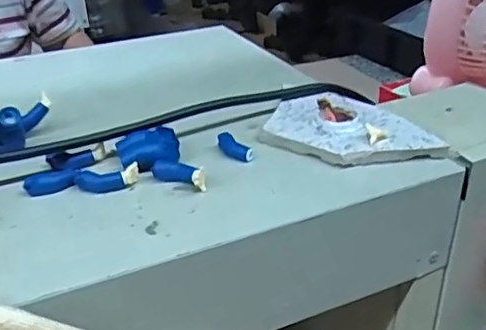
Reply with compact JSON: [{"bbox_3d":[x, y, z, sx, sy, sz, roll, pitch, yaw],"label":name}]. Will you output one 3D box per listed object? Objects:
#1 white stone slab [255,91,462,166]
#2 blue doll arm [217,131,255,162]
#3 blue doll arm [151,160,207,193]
[{"bbox_3d":[0.059,-0.021,0.300,0.095,0.013,0.063,22,37,35],"label":"white stone slab"},{"bbox_3d":[-0.005,-0.009,0.291,0.009,0.005,0.024,-23,36,-34],"label":"blue doll arm"},{"bbox_3d":[-0.029,0.004,0.268,0.028,0.008,0.010,13,32,24],"label":"blue doll arm"}]

